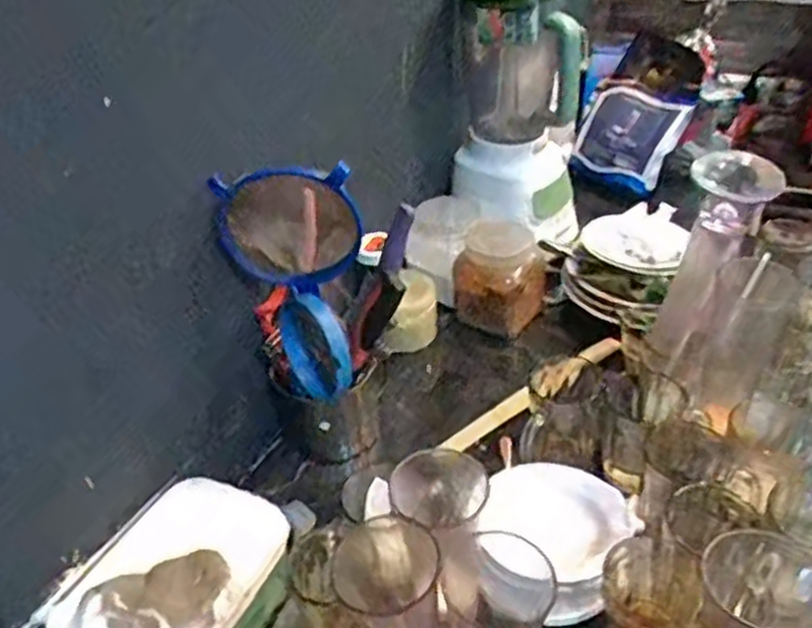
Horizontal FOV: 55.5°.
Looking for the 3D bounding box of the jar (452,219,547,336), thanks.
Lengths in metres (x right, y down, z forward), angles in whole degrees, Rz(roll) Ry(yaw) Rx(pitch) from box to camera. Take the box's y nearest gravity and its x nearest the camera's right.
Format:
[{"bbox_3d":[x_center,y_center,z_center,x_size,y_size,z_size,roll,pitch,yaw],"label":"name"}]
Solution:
[{"bbox_3d":[0.129,-0.052,1.041,0.109,0.108,0.106,11,40,20],"label":"jar"}]

